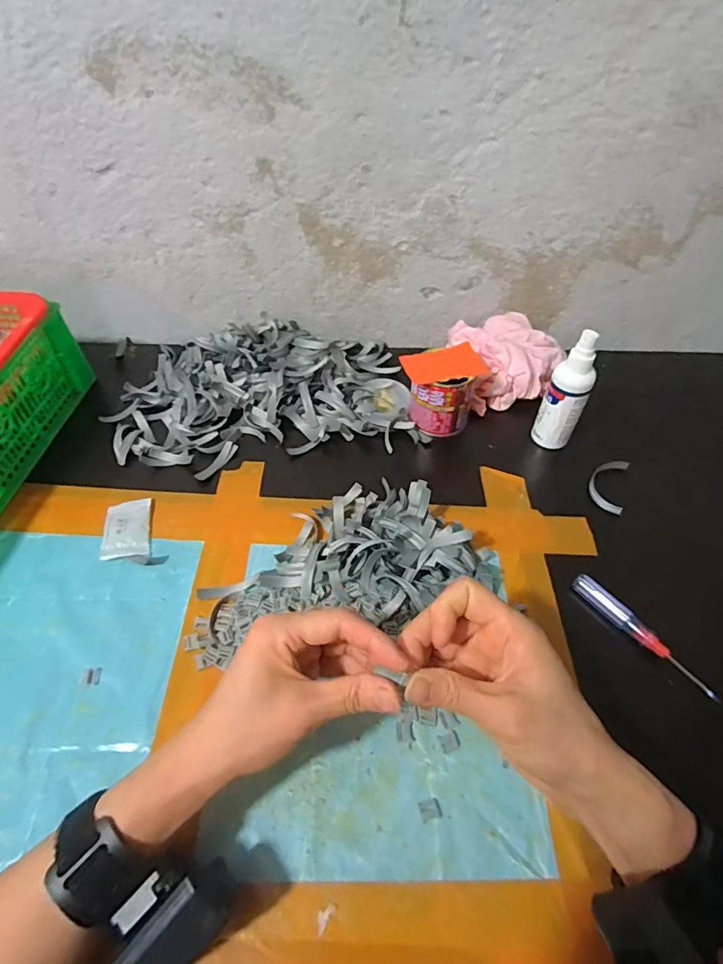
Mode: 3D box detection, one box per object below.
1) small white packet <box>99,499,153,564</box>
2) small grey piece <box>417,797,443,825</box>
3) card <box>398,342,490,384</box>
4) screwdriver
[{"bbox_3d":[-0.212,0.044,0.445,0.039,0.009,0.071,-9,50,-8],"label":"small white packet"},{"bbox_3d":[0.044,0.209,0.312,0.013,0.004,0.011,-13,50,-11],"label":"small grey piece"},{"bbox_3d":[0.085,-0.119,0.499,0.080,0.005,0.048,-16,57,-14],"label":"card"},{"bbox_3d":[0.220,0.119,0.384,0.012,0.014,0.121,-29,55,-23],"label":"screwdriver"}]

